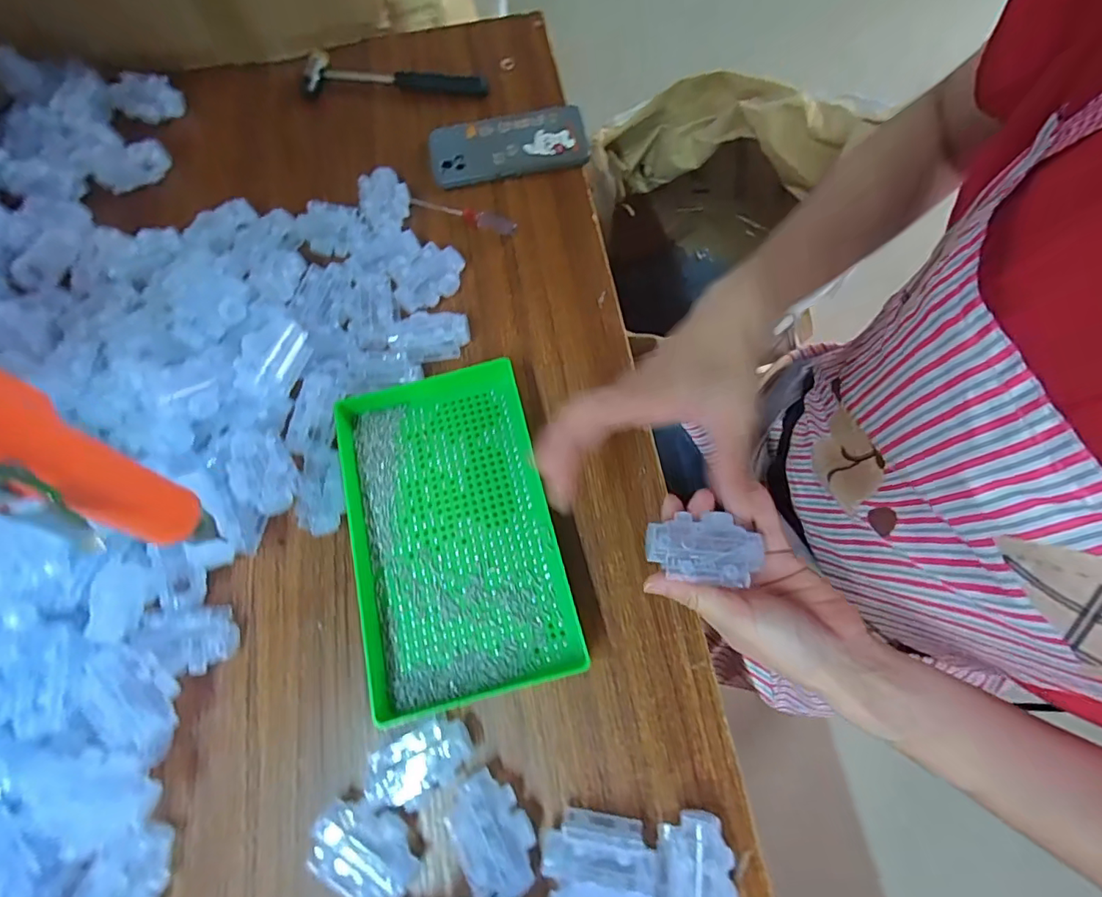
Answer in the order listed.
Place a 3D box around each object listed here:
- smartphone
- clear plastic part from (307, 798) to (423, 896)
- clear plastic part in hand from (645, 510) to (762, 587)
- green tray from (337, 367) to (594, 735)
[{"bbox_3d":[-0.046,-0.318,0.544,0.162,0.009,0.076,-11,79,2],"label":"smartphone"},{"bbox_3d":[-0.119,0.261,0.338,0.069,0.029,0.042,23,73,10],"label":"clear plastic part"},{"bbox_3d":[0.096,0.063,0.327,0.067,0.015,0.040,-1,70,-2],"label":"clear plastic part in hand"},{"bbox_3d":[-0.077,0.060,0.399,0.153,0.031,0.242,-14,70,-3],"label":"green tray"}]

